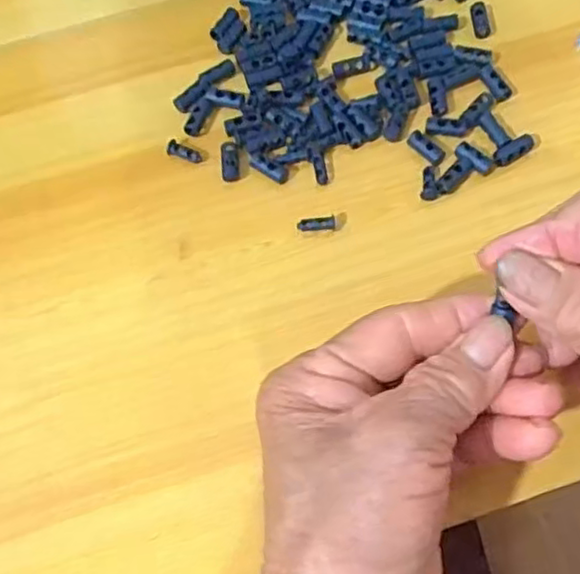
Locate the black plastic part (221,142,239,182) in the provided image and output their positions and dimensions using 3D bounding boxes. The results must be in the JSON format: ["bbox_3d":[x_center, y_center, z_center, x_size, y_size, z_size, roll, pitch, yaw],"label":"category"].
[{"bbox_3d":[-0.027,-0.058,0.307,0.008,0.004,0.019,-6,66,1],"label":"black plastic part"}]

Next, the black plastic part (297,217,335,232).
[{"bbox_3d":[0.011,-0.028,0.294,0.016,0.004,0.005,-5,66,1],"label":"black plastic part"}]

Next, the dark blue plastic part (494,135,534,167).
[{"bbox_3d":[0.101,-0.061,0.300,0.020,0.007,0.007,-25,67,-7],"label":"dark blue plastic part"}]

